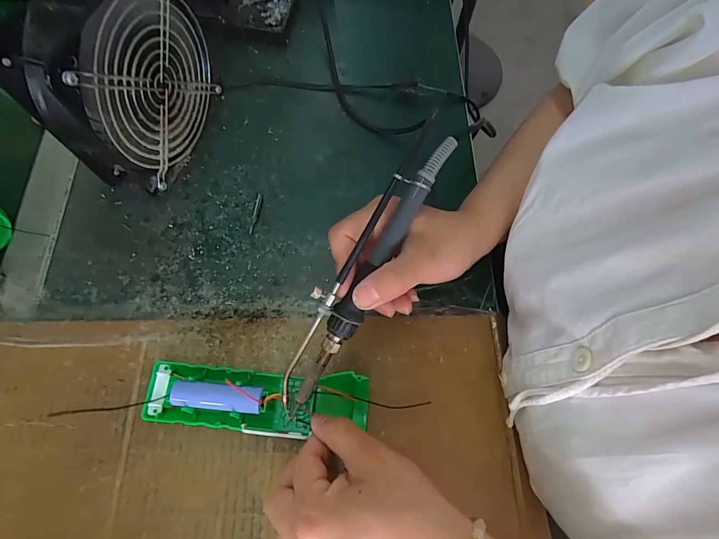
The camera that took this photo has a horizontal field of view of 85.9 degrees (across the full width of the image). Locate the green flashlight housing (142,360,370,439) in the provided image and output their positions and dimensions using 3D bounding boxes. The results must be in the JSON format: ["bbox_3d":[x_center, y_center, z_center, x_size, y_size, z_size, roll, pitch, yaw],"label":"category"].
[{"bbox_3d":[-0.072,0.093,0.276,0.157,0.024,0.045,3,68,-1],"label":"green flashlight housing"}]

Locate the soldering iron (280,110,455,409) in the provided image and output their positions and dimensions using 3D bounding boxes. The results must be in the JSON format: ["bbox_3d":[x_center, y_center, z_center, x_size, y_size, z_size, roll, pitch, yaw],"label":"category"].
[{"bbox_3d":[0.003,-0.003,0.248,0.027,0.018,0.196,30,93,9],"label":"soldering iron"}]

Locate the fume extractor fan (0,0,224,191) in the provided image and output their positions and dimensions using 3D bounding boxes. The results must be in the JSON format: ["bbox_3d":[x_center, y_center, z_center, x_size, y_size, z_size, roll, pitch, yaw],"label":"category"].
[{"bbox_3d":[-0.175,-0.141,0.303,0.052,0.151,0.139,22,68,6],"label":"fume extractor fan"}]

